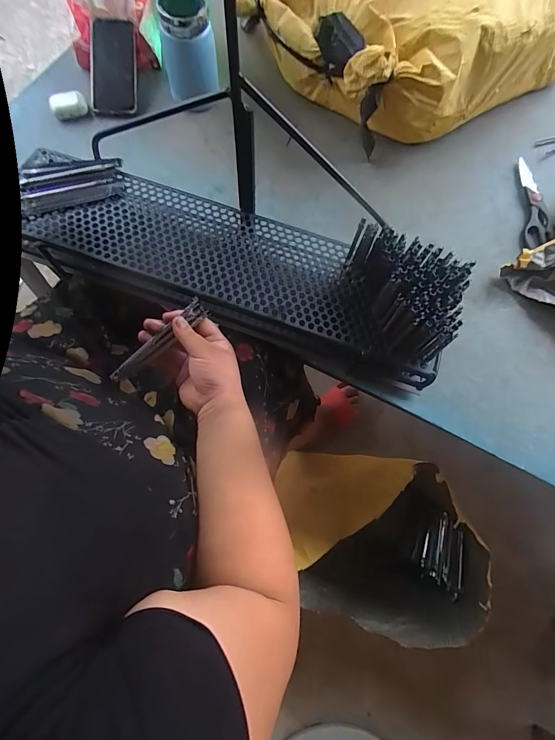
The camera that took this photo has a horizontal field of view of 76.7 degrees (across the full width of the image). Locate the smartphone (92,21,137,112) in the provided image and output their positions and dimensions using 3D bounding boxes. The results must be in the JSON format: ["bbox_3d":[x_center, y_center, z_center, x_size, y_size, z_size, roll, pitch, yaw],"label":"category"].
[{"bbox_3d":[-0.288,-0.529,0.614,0.082,0.014,0.152,3,97,5],"label":"smartphone"}]

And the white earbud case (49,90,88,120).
[{"bbox_3d":[-0.360,-0.456,0.604,0.058,0.023,0.034,-25,76,-9],"label":"white earbud case"}]

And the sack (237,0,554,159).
[{"bbox_3d":[0.252,-0.640,0.632,0.536,0.183,0.404,-30,77,-10],"label":"sack"}]

